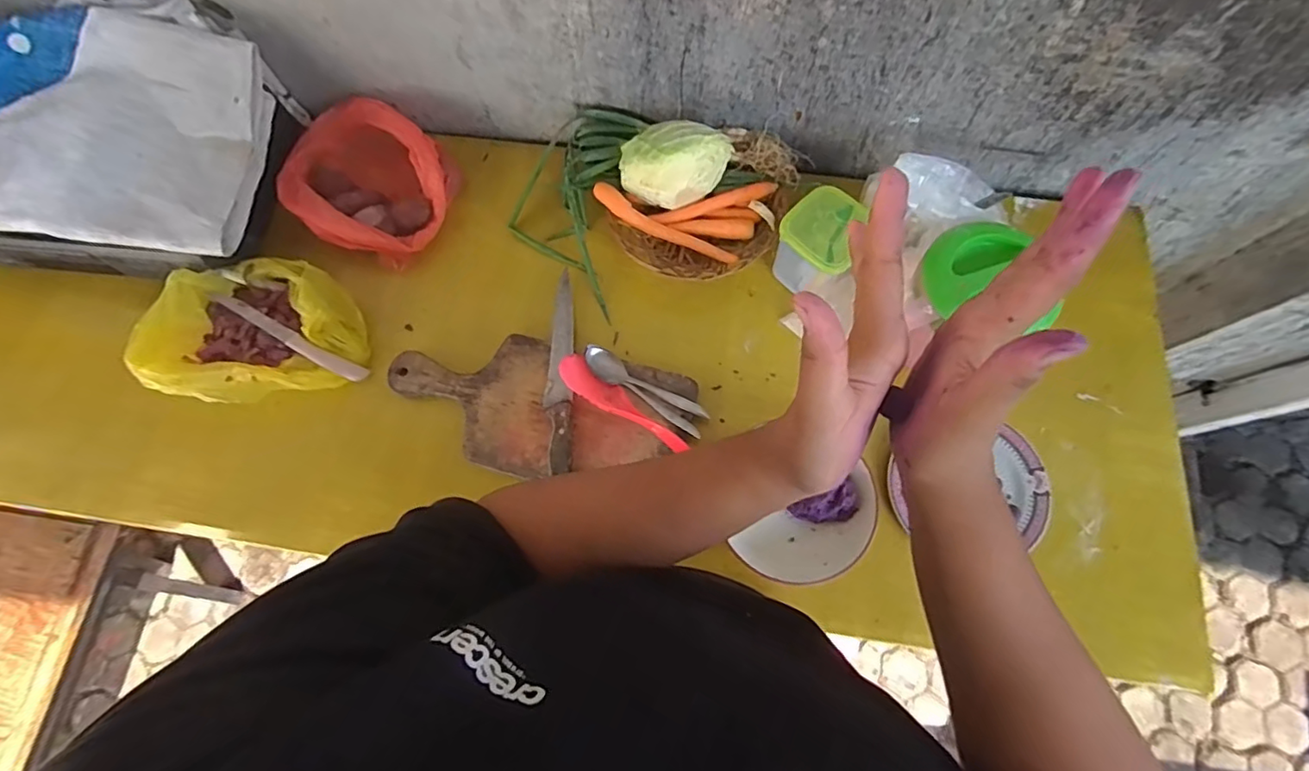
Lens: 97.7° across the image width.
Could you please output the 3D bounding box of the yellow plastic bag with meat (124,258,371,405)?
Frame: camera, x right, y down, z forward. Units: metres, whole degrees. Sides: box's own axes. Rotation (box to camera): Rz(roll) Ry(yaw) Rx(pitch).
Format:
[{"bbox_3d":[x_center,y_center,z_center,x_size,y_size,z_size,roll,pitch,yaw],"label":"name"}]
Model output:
[{"bbox_3d":[-0.495,-0.068,0.705,0.235,0.056,0.172,-18,74,-3],"label":"yellow plastic bag with meat"}]

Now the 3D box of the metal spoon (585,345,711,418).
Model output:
[{"bbox_3d":[-0.009,-0.001,0.690,0.164,0.019,0.034,26,76,-4],"label":"metal spoon"}]

